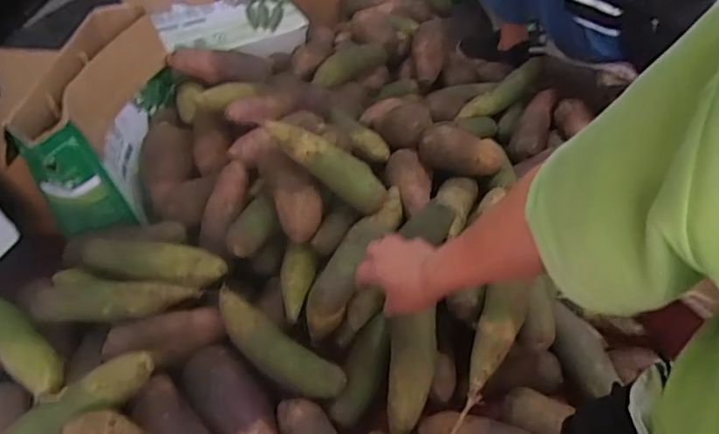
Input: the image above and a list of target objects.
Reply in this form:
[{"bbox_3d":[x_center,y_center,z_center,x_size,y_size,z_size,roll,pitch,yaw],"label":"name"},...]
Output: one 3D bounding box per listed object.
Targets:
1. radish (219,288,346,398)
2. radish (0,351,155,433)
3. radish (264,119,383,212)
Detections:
[{"bbox_3d":[-0.105,0.164,0.686,0.187,0.044,0.048,35,52,11],"label":"radish"},{"bbox_3d":[-0.311,0.206,0.608,0.173,0.048,0.042,-24,49,-23],"label":"radish"},{"bbox_3d":[-0.045,-0.075,0.749,0.187,0.042,0.052,36,49,-2],"label":"radish"}]

